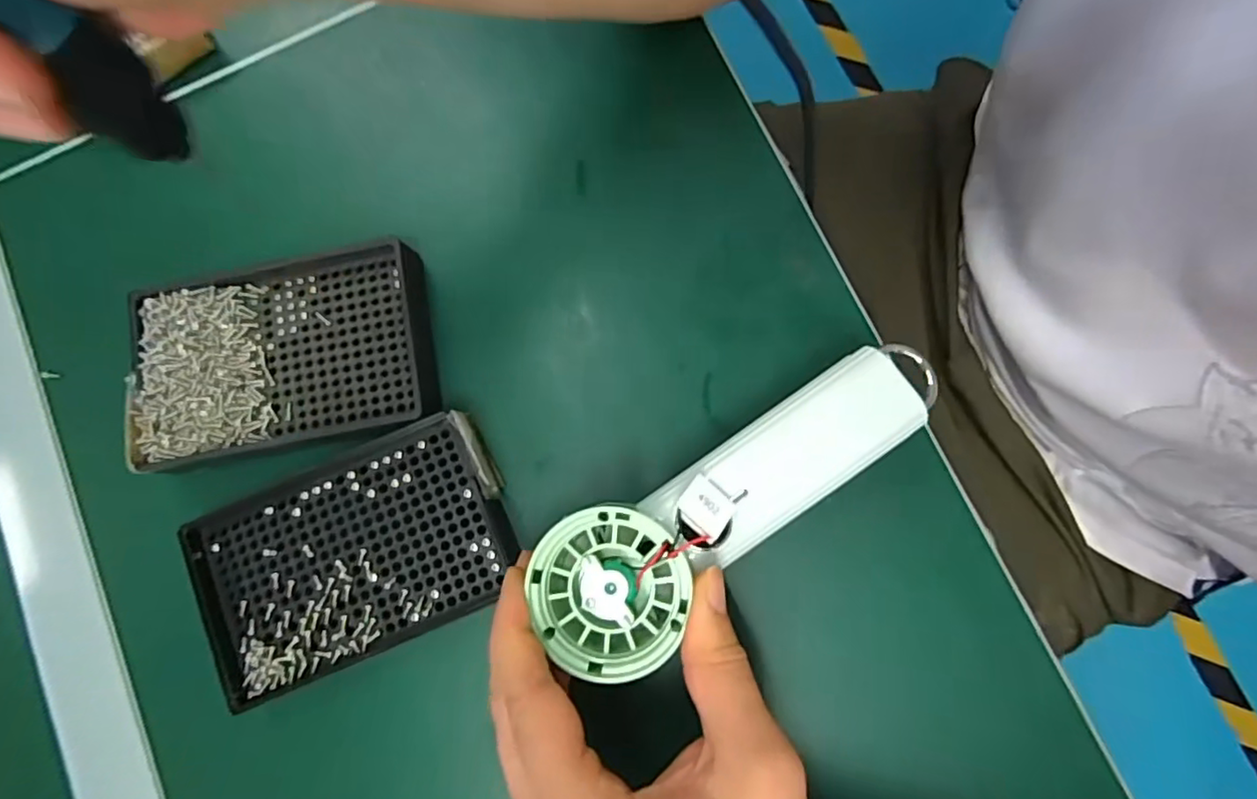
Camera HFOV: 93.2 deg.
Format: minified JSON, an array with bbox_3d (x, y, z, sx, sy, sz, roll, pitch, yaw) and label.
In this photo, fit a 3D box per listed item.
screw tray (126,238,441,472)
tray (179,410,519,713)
[{"bbox_3d":[-0.167,-0.021,0.285,0.139,0.012,0.091,-10,79,-2],"label":"screw tray"},{"bbox_3d":[-0.127,0.071,0.270,0.146,0.020,0.085,-23,81,0],"label":"tray"}]

